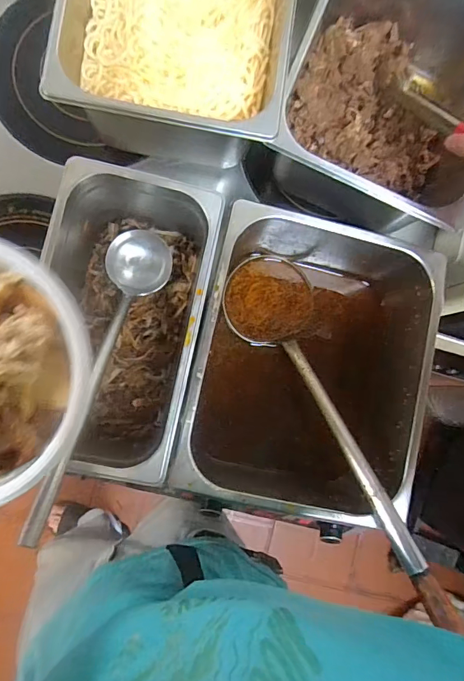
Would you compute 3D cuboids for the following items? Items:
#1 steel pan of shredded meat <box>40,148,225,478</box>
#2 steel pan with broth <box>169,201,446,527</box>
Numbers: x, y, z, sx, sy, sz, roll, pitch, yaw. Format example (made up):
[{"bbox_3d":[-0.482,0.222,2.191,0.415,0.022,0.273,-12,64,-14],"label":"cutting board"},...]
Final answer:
[{"bbox_3d":[-0.122,-0.027,0.499,0.169,0.126,0.337,11,84,-5],"label":"steel pan of shredded meat"},{"bbox_3d":[0.085,0.035,0.557,0.257,0.192,0.318,12,84,-5],"label":"steel pan with broth"}]

